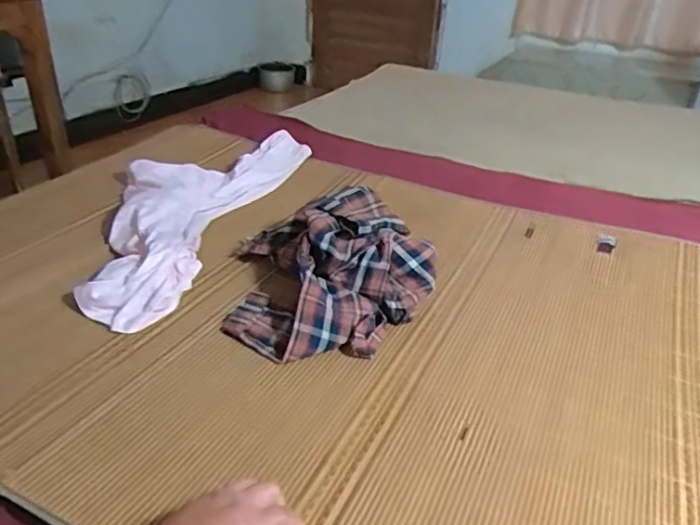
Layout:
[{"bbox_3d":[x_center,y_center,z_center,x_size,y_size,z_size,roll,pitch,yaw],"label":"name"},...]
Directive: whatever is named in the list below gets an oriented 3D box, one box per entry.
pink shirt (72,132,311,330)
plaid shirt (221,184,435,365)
[{"bbox_3d":[-0.321,-0.124,1.129,0.285,0.057,0.720,9,31,11],"label":"pink shirt"},{"bbox_3d":[-0.035,0.009,0.907,0.309,0.129,0.313,-4,31,-11],"label":"plaid shirt"}]

